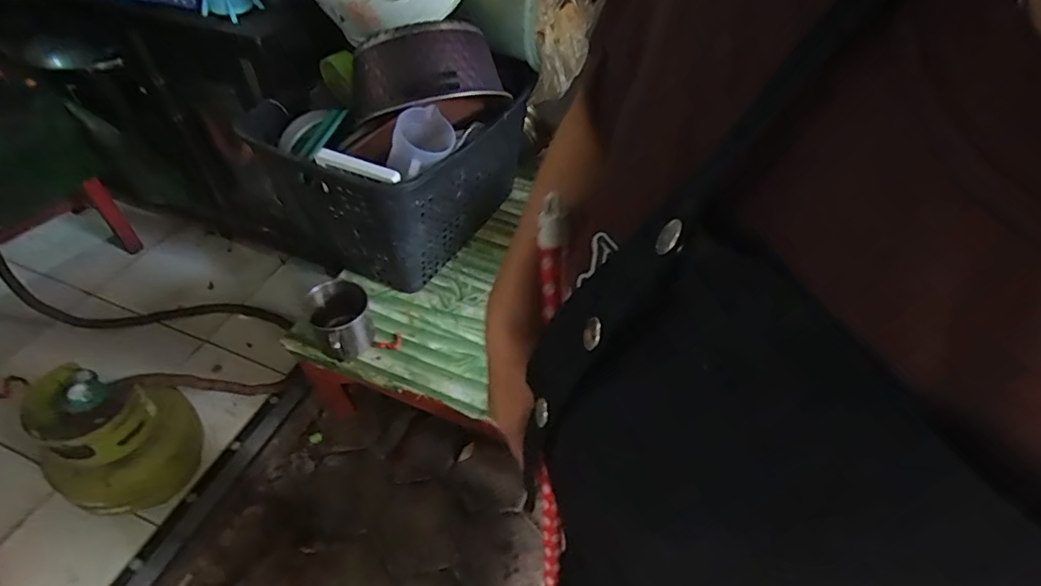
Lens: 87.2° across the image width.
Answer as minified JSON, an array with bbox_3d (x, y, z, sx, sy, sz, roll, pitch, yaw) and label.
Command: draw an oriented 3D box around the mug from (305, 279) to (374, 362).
[{"bbox_3d":[-0.351,0.060,1.075,0.114,0.121,0.129,-17,51,-17],"label":"mug"}]

